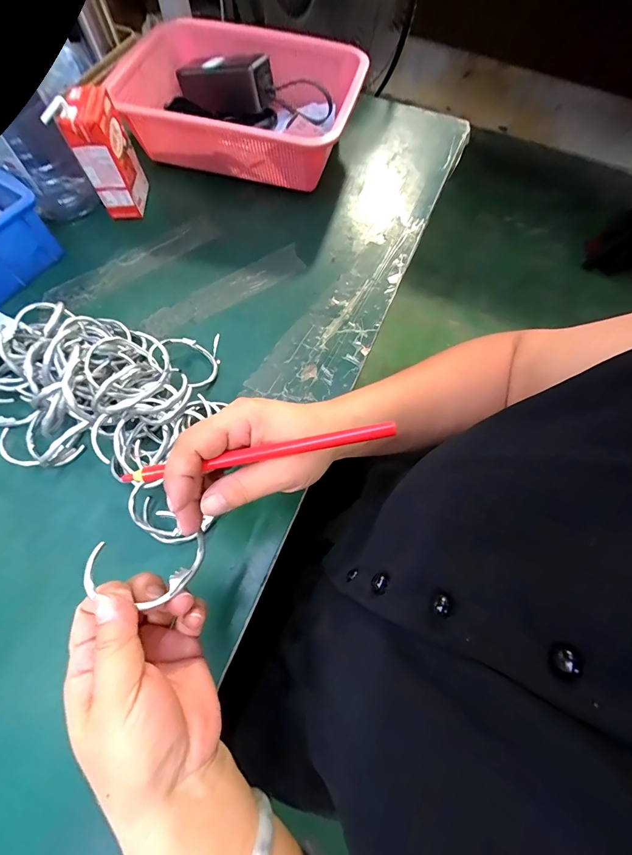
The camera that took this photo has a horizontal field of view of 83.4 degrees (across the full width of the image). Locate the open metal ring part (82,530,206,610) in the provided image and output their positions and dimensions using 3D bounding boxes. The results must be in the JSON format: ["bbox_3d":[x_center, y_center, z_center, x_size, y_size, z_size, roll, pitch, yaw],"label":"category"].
[{"bbox_3d":[-0.103,0.084,0.214,0.065,0.012,0.041,5,68,-7],"label":"open metal ring part"}]

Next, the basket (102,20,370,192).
[{"bbox_3d":[-0.100,-0.423,0.472,0.302,0.091,0.192,18,69,5],"label":"basket"}]

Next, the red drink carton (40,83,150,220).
[{"bbox_3d":[-0.244,-0.315,0.415,0.048,0.112,0.071,0,68,-2],"label":"red drink carton"}]

